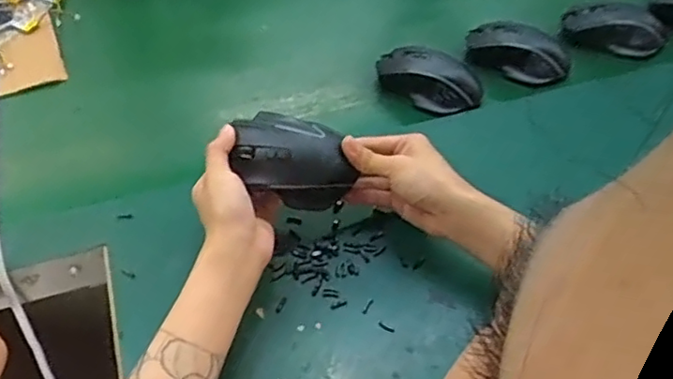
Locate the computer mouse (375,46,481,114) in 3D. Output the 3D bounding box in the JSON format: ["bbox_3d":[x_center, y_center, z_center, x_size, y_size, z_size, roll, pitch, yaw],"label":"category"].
[{"bbox_3d":[0.098,-0.119,0.664,0.116,0.036,0.055,26,54,20],"label":"computer mouse"}]

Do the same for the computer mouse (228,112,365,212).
[{"bbox_3d":[-0.035,-0.023,0.527,0.126,0.042,0.068,13,74,-4],"label":"computer mouse"}]

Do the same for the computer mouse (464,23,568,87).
[{"bbox_3d":[0.198,-0.153,0.682,0.109,0.031,0.066,18,52,14],"label":"computer mouse"}]

